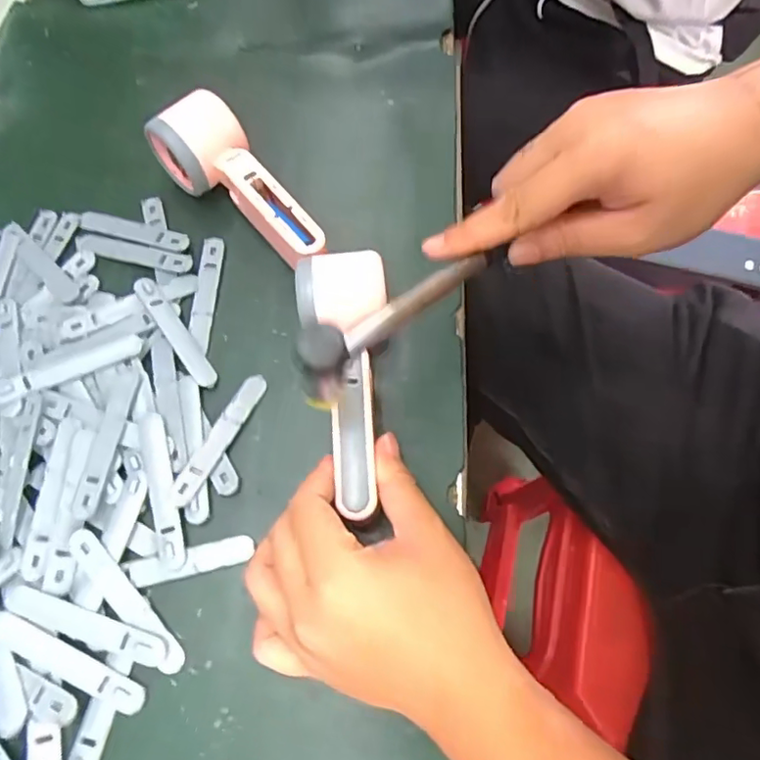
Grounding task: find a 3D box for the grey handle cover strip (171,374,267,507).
[{"bbox_3d":[-0.100,0.035,0.361,0.016,0.008,0.092,25,71,12],"label":"grey handle cover strip"}]

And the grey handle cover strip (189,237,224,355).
[{"bbox_3d":[-0.122,-0.061,0.406,0.015,0.005,0.088,1,68,2],"label":"grey handle cover strip"}]

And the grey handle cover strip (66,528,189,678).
[{"bbox_3d":[-0.143,0.123,0.324,0.016,0.007,0.095,-43,73,-14],"label":"grey handle cover strip"}]

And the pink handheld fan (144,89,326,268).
[{"bbox_3d":[-0.101,-0.133,0.406,0.056,0.053,0.156,-34,71,-11],"label":"pink handheld fan"}]

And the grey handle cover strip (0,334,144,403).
[{"bbox_3d":[-0.203,-0.007,0.372,0.097,0.010,0.019,-20,68,-6],"label":"grey handle cover strip"}]

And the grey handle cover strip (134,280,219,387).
[{"bbox_3d":[-0.138,-0.032,0.388,0.015,0.010,0.090,-35,71,-12],"label":"grey handle cover strip"}]

